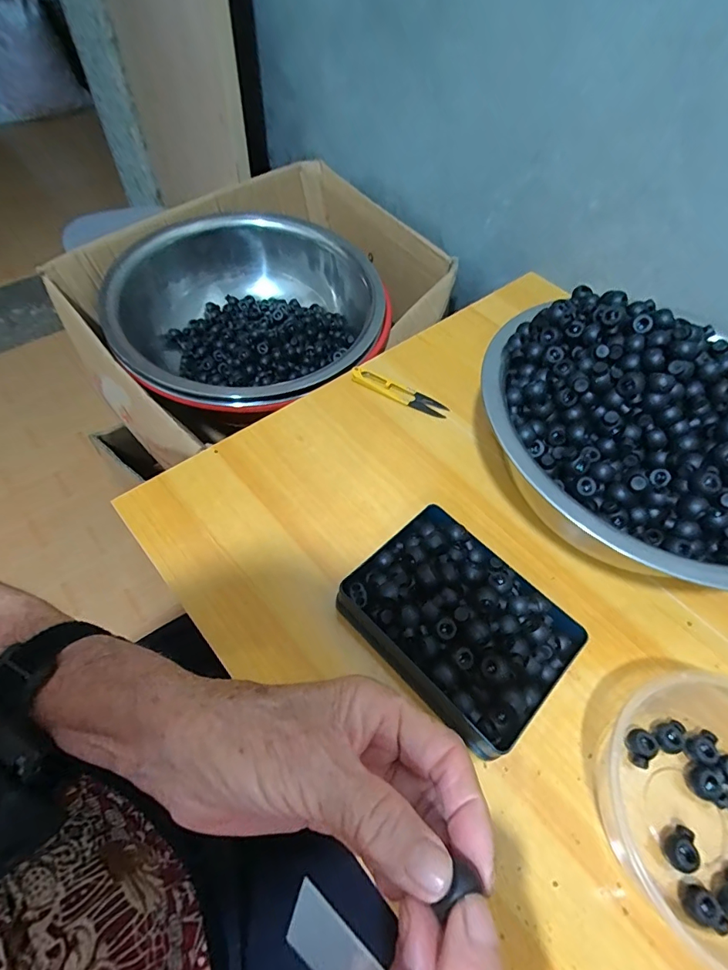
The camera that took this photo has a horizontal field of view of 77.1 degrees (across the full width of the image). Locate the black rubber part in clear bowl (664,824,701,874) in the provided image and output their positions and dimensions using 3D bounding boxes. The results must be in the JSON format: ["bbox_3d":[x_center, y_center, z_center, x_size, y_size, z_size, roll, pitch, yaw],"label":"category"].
[{"bbox_3d":[0.187,0.215,0.270,0.018,0.014,0.020,-8,57,-10],"label":"black rubber part in clear bowl"}]

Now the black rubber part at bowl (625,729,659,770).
[{"bbox_3d":[0.180,0.172,0.298,0.015,0.014,0.021,35,60,18],"label":"black rubber part at bowl"}]

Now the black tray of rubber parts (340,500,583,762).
[{"bbox_3d":[0.065,0.095,0.322,0.143,0.046,0.110,41,62,21],"label":"black tray of rubber parts"}]

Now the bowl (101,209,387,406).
[{"bbox_3d":[-0.146,-0.217,0.594,0.316,0.103,0.321,2,56,-3],"label":"bowl"}]

